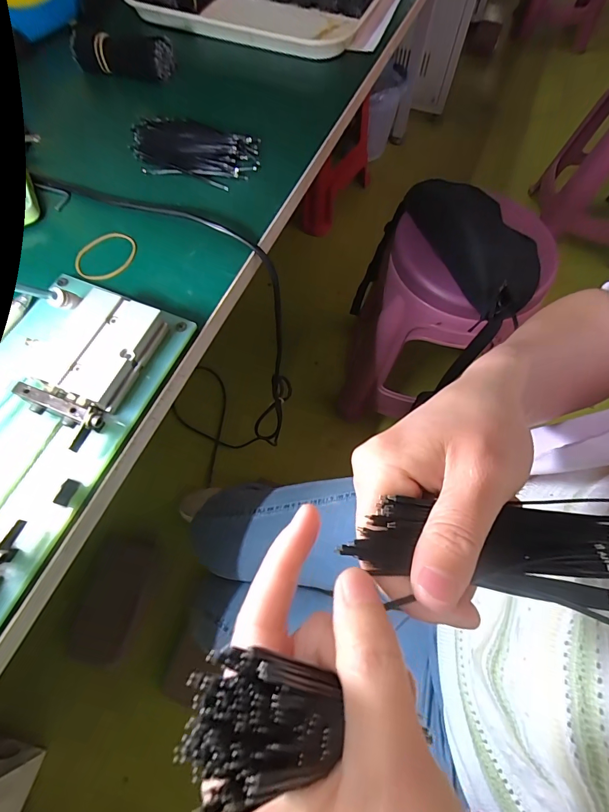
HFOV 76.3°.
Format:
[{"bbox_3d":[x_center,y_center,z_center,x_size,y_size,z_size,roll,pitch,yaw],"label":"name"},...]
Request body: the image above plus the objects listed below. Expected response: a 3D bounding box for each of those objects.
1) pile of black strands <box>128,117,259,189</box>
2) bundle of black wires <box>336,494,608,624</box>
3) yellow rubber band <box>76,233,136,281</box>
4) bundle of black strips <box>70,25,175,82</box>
[{"bbox_3d":[-0.106,-0.245,0.368,0.126,0.015,0.072,10,66,3],"label":"pile of black strands"},{"bbox_3d":[0.074,0.052,0.144,0.118,0.013,0.040,5,66,-4],"label":"bundle of black wires"},{"bbox_3d":[-0.162,-0.124,0.318,0.041,0.004,0.052,41,71,15],"label":"yellow rubber band"},{"bbox_3d":[-0.198,-0.381,0.419,0.105,0.030,0.028,10,66,3],"label":"bundle of black strips"}]

